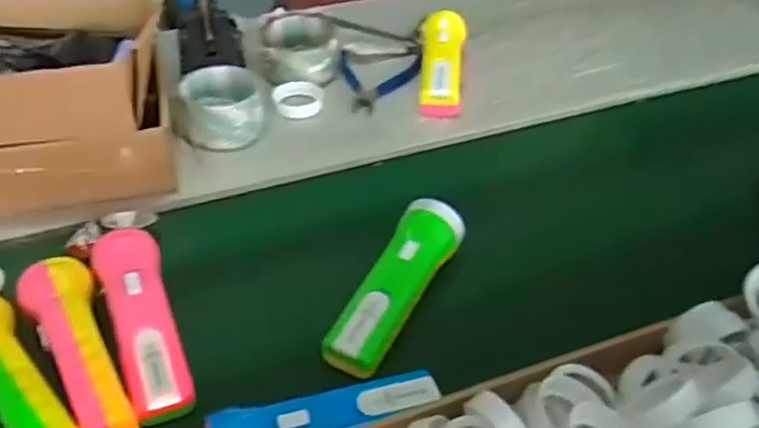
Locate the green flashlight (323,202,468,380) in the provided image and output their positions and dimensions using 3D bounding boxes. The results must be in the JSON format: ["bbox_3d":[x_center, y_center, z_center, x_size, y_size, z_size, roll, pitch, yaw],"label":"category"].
[{"bbox_3d":[0.010,0.053,0.582,0.050,0.038,0.160,23,47,21],"label":"green flashlight"}]

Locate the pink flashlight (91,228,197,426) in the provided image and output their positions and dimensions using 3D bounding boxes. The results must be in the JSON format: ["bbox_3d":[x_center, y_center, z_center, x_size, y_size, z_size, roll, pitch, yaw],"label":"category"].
[{"bbox_3d":[-0.176,0.077,0.548,0.046,0.033,0.166,-15,45,-17],"label":"pink flashlight"}]

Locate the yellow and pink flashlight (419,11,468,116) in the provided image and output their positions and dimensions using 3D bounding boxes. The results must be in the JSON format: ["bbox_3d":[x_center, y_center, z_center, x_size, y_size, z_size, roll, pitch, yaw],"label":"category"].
[{"bbox_3d":[0.073,-0.172,0.837,0.052,0.038,0.178,4,43,2],"label":"yellow and pink flashlight"}]

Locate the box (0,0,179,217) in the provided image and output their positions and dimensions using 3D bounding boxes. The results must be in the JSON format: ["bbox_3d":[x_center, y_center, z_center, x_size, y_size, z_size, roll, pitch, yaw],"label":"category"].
[{"bbox_3d":[-0.318,-0.112,0.695,0.224,0.145,0.202,-10,44,-12],"label":"box"}]

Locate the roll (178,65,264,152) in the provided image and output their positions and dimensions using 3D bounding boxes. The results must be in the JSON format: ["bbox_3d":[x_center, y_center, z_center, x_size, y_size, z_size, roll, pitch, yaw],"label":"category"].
[{"bbox_3d":[-0.160,-0.111,0.755,0.080,0.040,0.092,-7,44,-10],"label":"roll"}]

